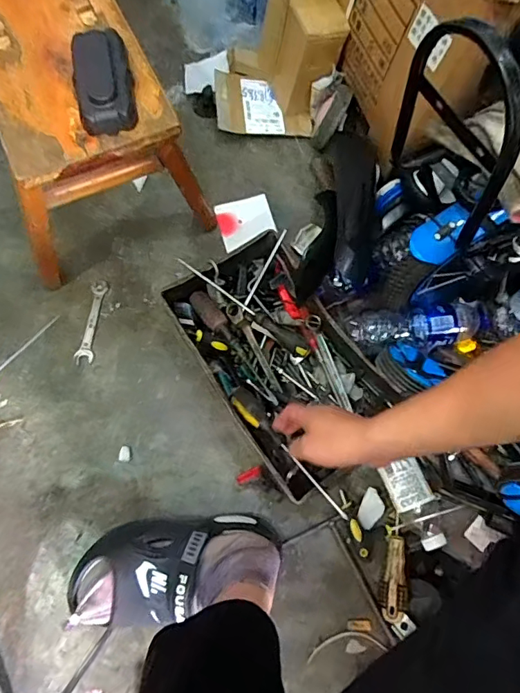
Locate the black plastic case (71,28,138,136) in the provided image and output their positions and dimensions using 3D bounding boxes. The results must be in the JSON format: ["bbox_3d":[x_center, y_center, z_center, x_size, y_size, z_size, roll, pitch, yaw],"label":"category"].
[{"bbox_3d":[-0.144,-0.244,0.439,0.050,0.021,0.101,-11,73,-5],"label":"black plastic case"}]

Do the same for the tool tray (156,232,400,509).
[{"bbox_3d":[0.021,0.012,0.734,0.205,0.100,0.374,-33,76,-12],"label":"tool tray"}]

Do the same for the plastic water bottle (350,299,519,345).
[{"bbox_3d":[0.251,-0.042,0.720,0.226,0.080,0.074,2,70,-2],"label":"plastic water bottle"}]

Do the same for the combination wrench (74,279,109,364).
[{"bbox_3d":[-0.276,-0.040,0.789,0.030,0.004,0.142,6,72,0],"label":"combination wrench"}]

